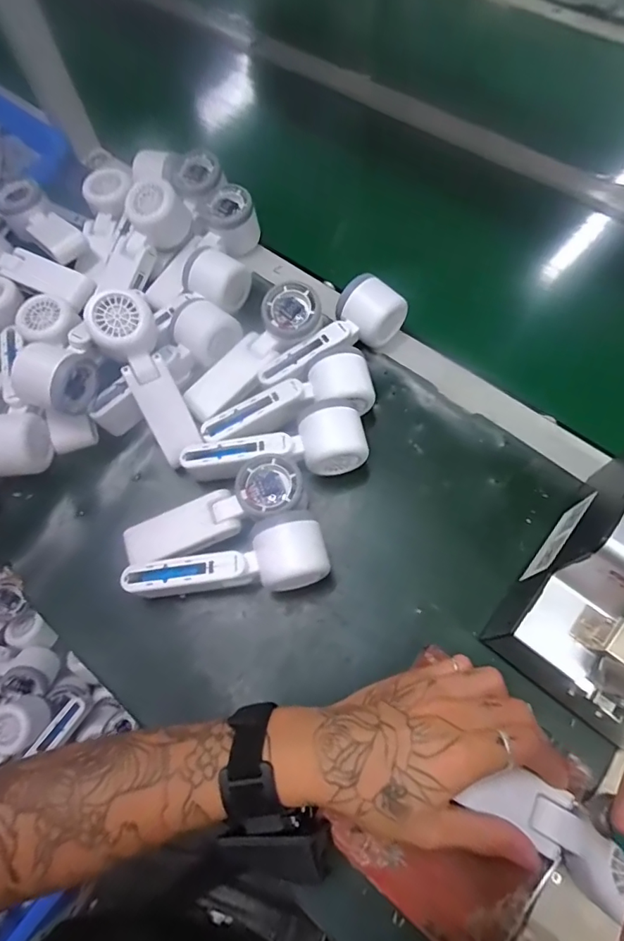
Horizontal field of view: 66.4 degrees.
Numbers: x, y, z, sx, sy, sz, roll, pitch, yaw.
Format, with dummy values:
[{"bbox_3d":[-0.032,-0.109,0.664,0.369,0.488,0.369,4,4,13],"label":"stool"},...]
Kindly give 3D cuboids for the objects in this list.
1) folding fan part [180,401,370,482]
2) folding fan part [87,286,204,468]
[{"bbox_3d":[-0.034,-0.015,0.441,0.164,0.051,0.059,-15,67,-4],"label":"folding fan part"},{"bbox_3d":[-0.154,-0.087,0.449,0.055,0.047,0.163,-23,104,-7],"label":"folding fan part"}]

